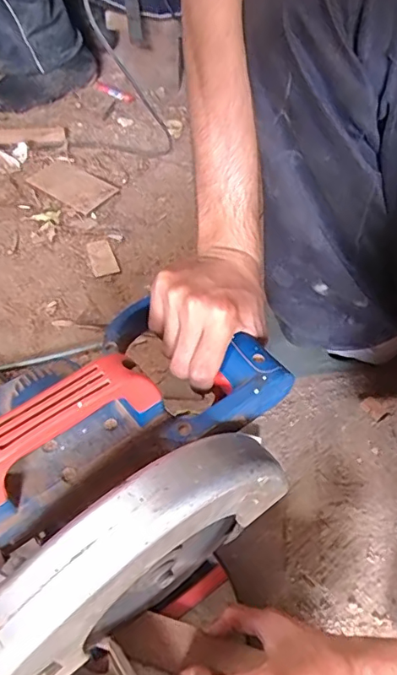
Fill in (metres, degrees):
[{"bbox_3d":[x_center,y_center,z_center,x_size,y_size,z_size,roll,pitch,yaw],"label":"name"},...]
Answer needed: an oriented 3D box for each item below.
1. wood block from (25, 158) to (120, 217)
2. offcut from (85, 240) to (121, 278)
[{"bbox_3d":[-0.221,-0.270,0.889,0.151,0.010,0.096,30,54,20],"label":"wood block"},{"bbox_3d":[-0.149,-0.124,0.779,0.039,0.005,0.076,-15,53,-16],"label":"offcut"}]

